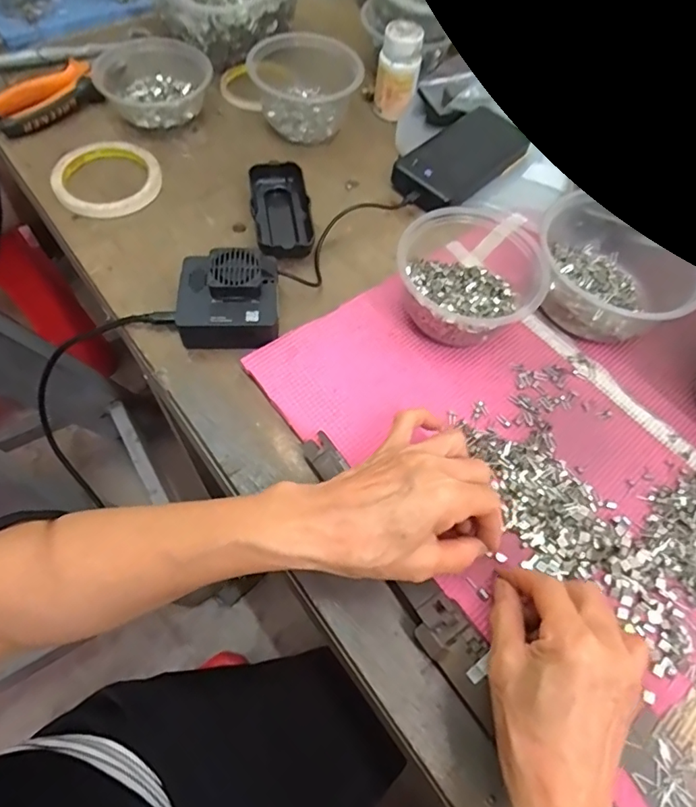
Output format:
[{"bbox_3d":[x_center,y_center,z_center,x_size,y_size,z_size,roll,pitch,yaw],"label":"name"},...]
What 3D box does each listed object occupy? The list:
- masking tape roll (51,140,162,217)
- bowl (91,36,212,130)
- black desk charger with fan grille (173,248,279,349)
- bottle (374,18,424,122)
[{"bbox_3d":[-0.230,-0.219,0.487,0.093,0.013,0.097,3,62,-5],"label":"masking tape roll"},{"bbox_3d":[-0.201,-0.338,0.535,0.109,0.044,0.107,3,62,-5],"label":"bowl"},{"bbox_3d":[-0.096,-0.085,0.411,0.077,0.040,0.070,2,62,-5],"label":"black desk charger with fan grille"},{"bbox_3d":[0.053,-0.355,0.543,0.043,0.074,0.041,6,62,-3],"label":"bottle"}]

